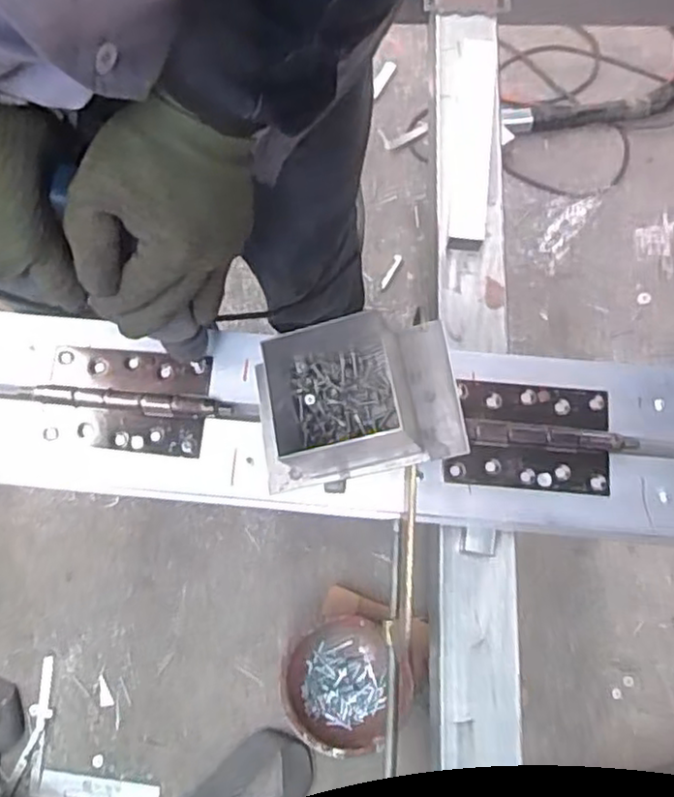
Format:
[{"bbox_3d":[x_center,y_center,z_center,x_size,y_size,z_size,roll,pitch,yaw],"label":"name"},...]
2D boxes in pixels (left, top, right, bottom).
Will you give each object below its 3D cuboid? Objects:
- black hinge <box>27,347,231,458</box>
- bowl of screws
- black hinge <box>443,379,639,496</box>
[{"bbox_3d":[-0.191,0.002,0.639,0.164,0.010,0.092,6,74,2],"label":"black hinge"},{"bbox_3d":[0.011,0.446,1.088,0.189,0.088,0.183,0,74,0],"label":"bowl of screws"},{"bbox_3d":[0.183,0.035,0.636,0.160,0.010,0.099,4,74,1],"label":"black hinge"}]

